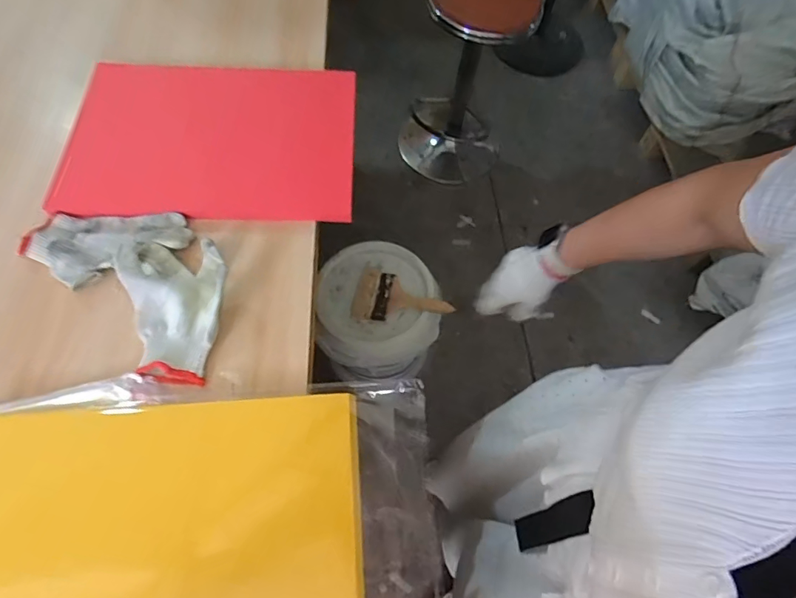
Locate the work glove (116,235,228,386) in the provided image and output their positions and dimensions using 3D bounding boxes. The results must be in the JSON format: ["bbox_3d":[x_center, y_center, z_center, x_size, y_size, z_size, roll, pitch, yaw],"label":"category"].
[{"bbox_3d":[-0.266,0.007,0.537,0.123,0.038,0.170,5,64,-1],"label":"work glove"}]

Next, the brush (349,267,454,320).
[{"bbox_3d":[0.010,0.001,0.939,0.194,0.029,0.113,13,64,3],"label":"brush"}]

